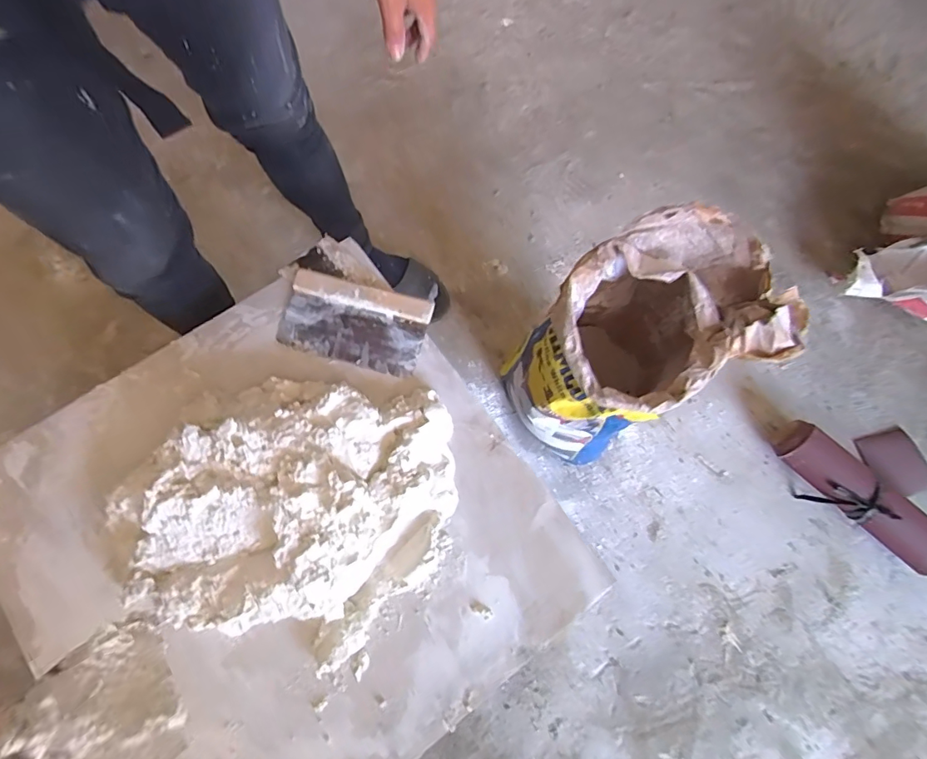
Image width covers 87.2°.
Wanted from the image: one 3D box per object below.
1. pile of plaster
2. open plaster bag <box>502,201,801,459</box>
[{"bbox_3d":[-0.205,0.144,0.563,0.366,0.091,0.295,9,73,1],"label":"pile of plaster"},{"bbox_3d":[0.235,-0.029,0.748,0.306,0.439,0.227,-30,76,-10],"label":"open plaster bag"}]

